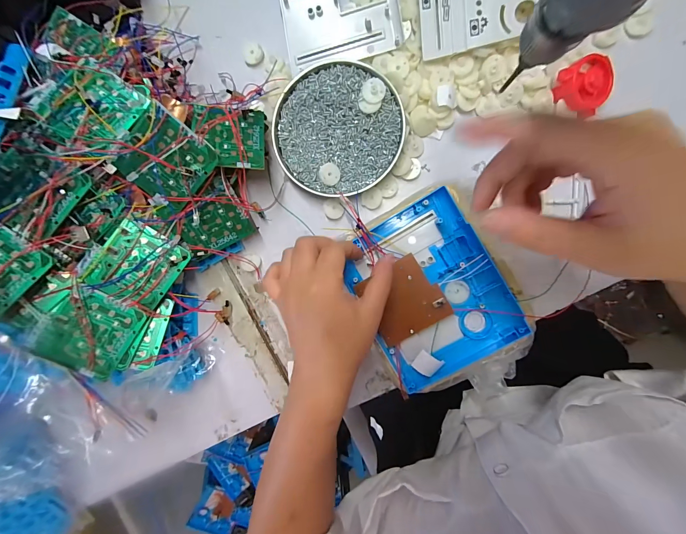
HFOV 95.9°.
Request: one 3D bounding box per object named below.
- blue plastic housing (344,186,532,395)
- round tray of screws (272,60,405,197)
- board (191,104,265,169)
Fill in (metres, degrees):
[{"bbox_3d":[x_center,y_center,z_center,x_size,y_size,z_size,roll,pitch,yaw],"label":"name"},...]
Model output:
[{"bbox_3d":[0.084,0.024,0.306,0.128,0.018,0.163,-29,91,8],"label":"blue plastic housing"},{"bbox_3d":[-0.006,-0.145,0.329,0.131,0.023,0.132,0,94,6],"label":"round tray of screws"},{"bbox_3d":[-0.111,-0.127,0.301,0.067,0.008,0.072,-1,69,-15],"label":"board"}]

